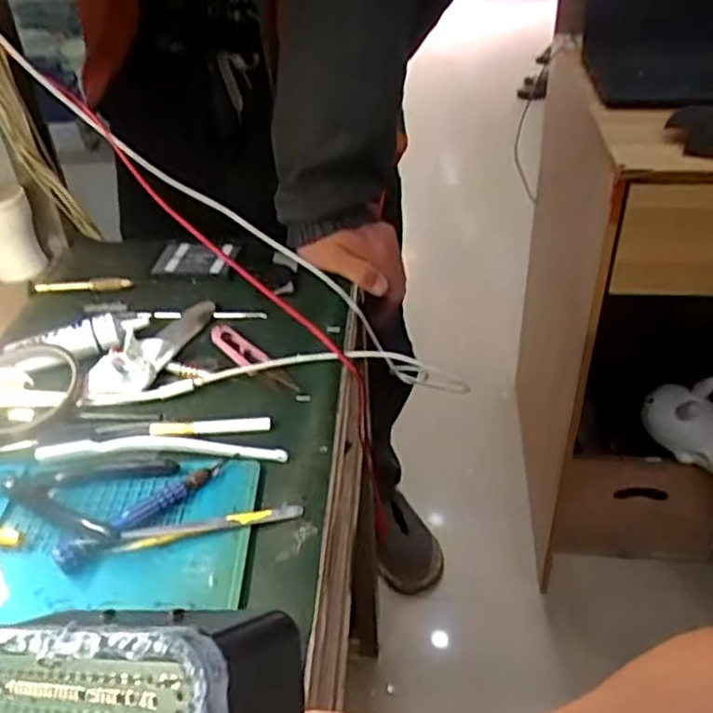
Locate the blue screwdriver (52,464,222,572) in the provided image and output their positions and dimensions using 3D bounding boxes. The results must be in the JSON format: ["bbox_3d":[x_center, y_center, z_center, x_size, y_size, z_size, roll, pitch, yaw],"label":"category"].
[{"bbox_3d":[-0.131,0.095,0.431,0.018,0.013,0.110,31,48,34],"label":"blue screwdriver"}]

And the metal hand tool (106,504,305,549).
[{"bbox_3d":[-0.090,0.102,0.423,0.112,0.009,0.011,-8,38,-8],"label":"metal hand tool"}]

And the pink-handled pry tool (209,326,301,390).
[{"bbox_3d":[-0.086,0.000,0.559,0.021,0.007,0.104,-28,45,-30],"label":"pink-handled pry tool"}]

